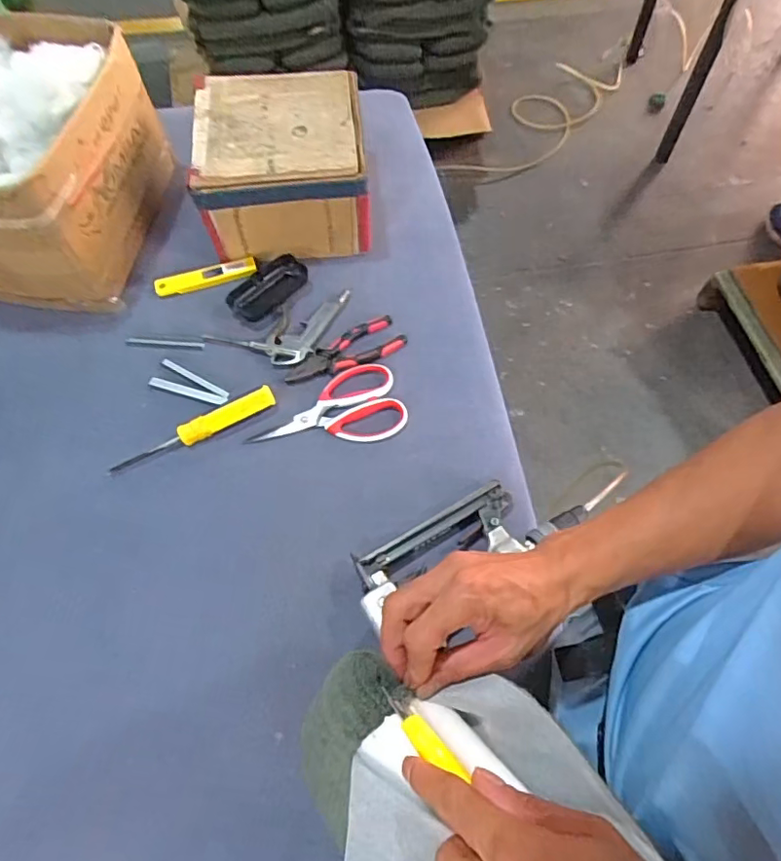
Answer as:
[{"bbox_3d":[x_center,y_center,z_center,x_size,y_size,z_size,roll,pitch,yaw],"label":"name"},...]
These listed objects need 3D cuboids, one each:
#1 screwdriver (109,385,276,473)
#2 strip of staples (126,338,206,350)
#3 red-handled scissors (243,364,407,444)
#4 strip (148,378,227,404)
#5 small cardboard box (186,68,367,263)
[{"bbox_3d":[-0.226,-0.002,0.629,0.193,0.020,0.031,-28,66,-14],"label":"screwdriver"},{"bbox_3d":[-0.290,-0.112,0.698,0.101,0.004,0.014,4,62,2],"label":"strip of staples"},{"bbox_3d":[-0.074,-0.021,0.646,0.176,0.008,0.099,-16,63,-9],"label":"red-handled scissors"},{"bbox_3d":[-0.248,-0.049,0.666,0.101,0.004,0.012,16,63,8],"label":"strip"},{"bbox_3d":[-0.145,-0.358,0.755,0.211,0.135,0.208,-5,62,-3],"label":"small cardboard box"}]

